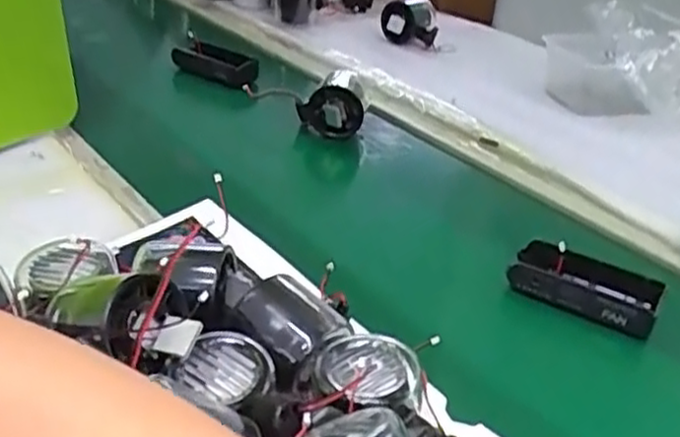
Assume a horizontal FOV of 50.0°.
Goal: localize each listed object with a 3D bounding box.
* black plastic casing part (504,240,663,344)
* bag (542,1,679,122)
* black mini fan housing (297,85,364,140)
[{"bbox_3d":[0.178,0.047,0.530,0.101,0.039,0.044,21,35,24],"label":"black plastic casing part"},{"bbox_3d":[0.330,-0.176,0.818,0.180,0.092,0.120,3,32,-3],"label":"bag"},{"bbox_3d":[-0.009,-0.105,0.740,0.064,0.055,0.015,-29,9,30],"label":"black mini fan housing"}]

